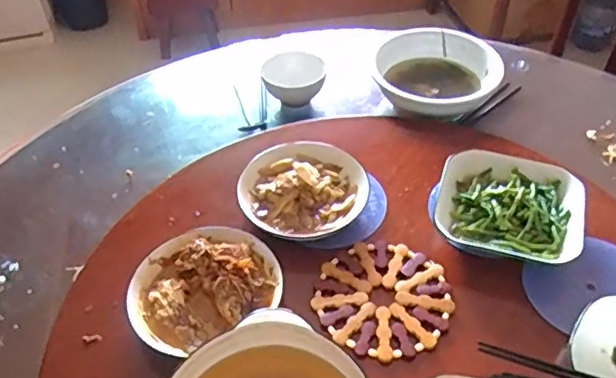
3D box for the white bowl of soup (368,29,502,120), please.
[{"bbox_3d":[0.224,-0.198,1.024,0.197,0.080,0.173,-8,46,-7],"label":"white bowl of soup"}]

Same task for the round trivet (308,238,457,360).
[{"bbox_3d":[0.090,0.127,0.693,0.157,0.006,0.152,0,45,0],"label":"round trivet"}]

